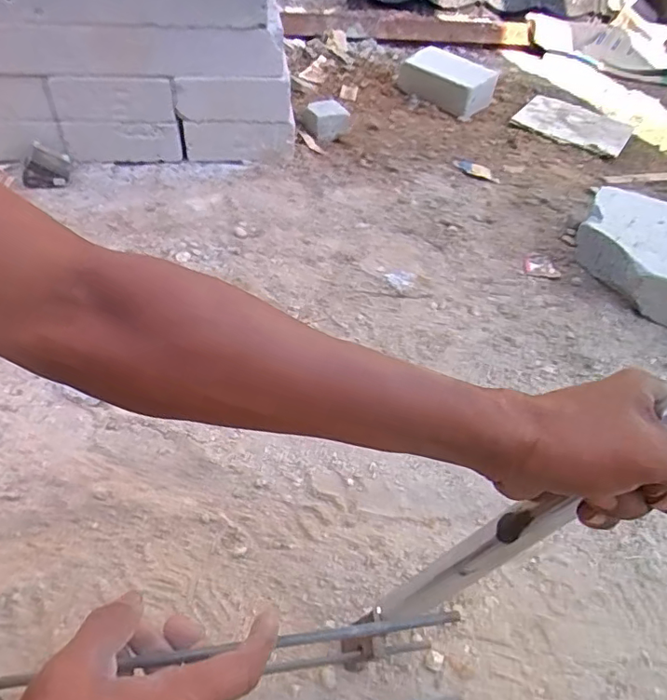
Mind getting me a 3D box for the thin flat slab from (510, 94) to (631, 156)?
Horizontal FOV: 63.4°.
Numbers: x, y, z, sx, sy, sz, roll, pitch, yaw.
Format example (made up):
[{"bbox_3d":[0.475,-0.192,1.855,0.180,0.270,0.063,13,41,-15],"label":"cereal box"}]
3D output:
[{"bbox_3d":[0.508,-0.474,1.130,0.223,0.020,0.180,37,54,26],"label":"thin flat slab"}]

